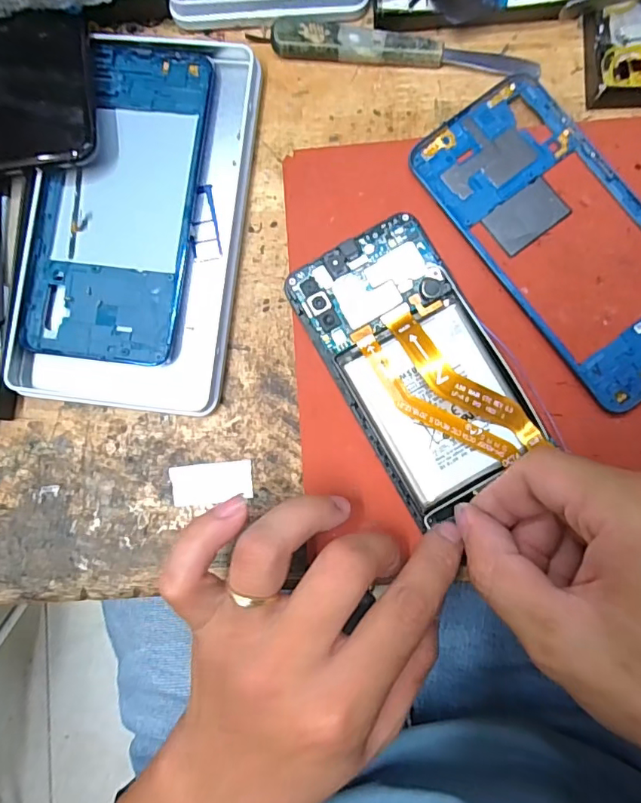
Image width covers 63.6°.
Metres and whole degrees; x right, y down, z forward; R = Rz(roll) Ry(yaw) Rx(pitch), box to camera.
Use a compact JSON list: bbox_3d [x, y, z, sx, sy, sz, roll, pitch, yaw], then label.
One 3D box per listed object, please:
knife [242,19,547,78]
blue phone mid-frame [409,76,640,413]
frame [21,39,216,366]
[{"bbox_3d":[0.037,-0.173,0.255,0.139,0.011,0.016,6,86,3],"label":"knife"},{"bbox_3d":[0.116,-0.077,0.242,0.071,0.004,0.158,-36,85,0],"label":"blue phone mid-frame"},{"bbox_3d":[-0.098,-0.098,0.253,0.072,0.011,0.155,7,86,3],"label":"frame"}]

